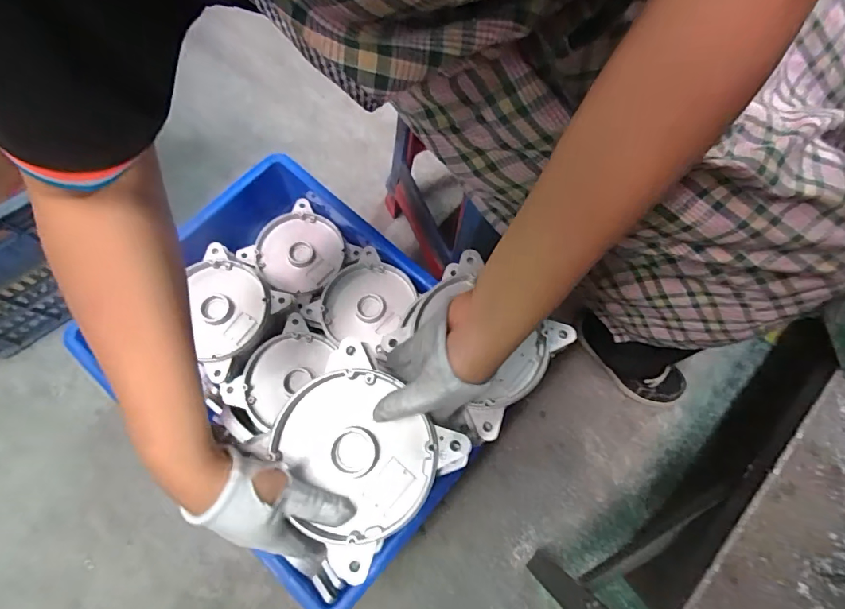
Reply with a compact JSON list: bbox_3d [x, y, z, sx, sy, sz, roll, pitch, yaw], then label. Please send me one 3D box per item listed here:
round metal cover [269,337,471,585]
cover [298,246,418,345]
[{"bbox_3d":[-0.059,0.129,0.395,0.143,0.023,0.140,41,77,12],"label":"round metal cover"},{"bbox_3d":[-0.092,-0.008,0.680,0.137,0.019,0.136,0,73,0],"label":"cover"}]

